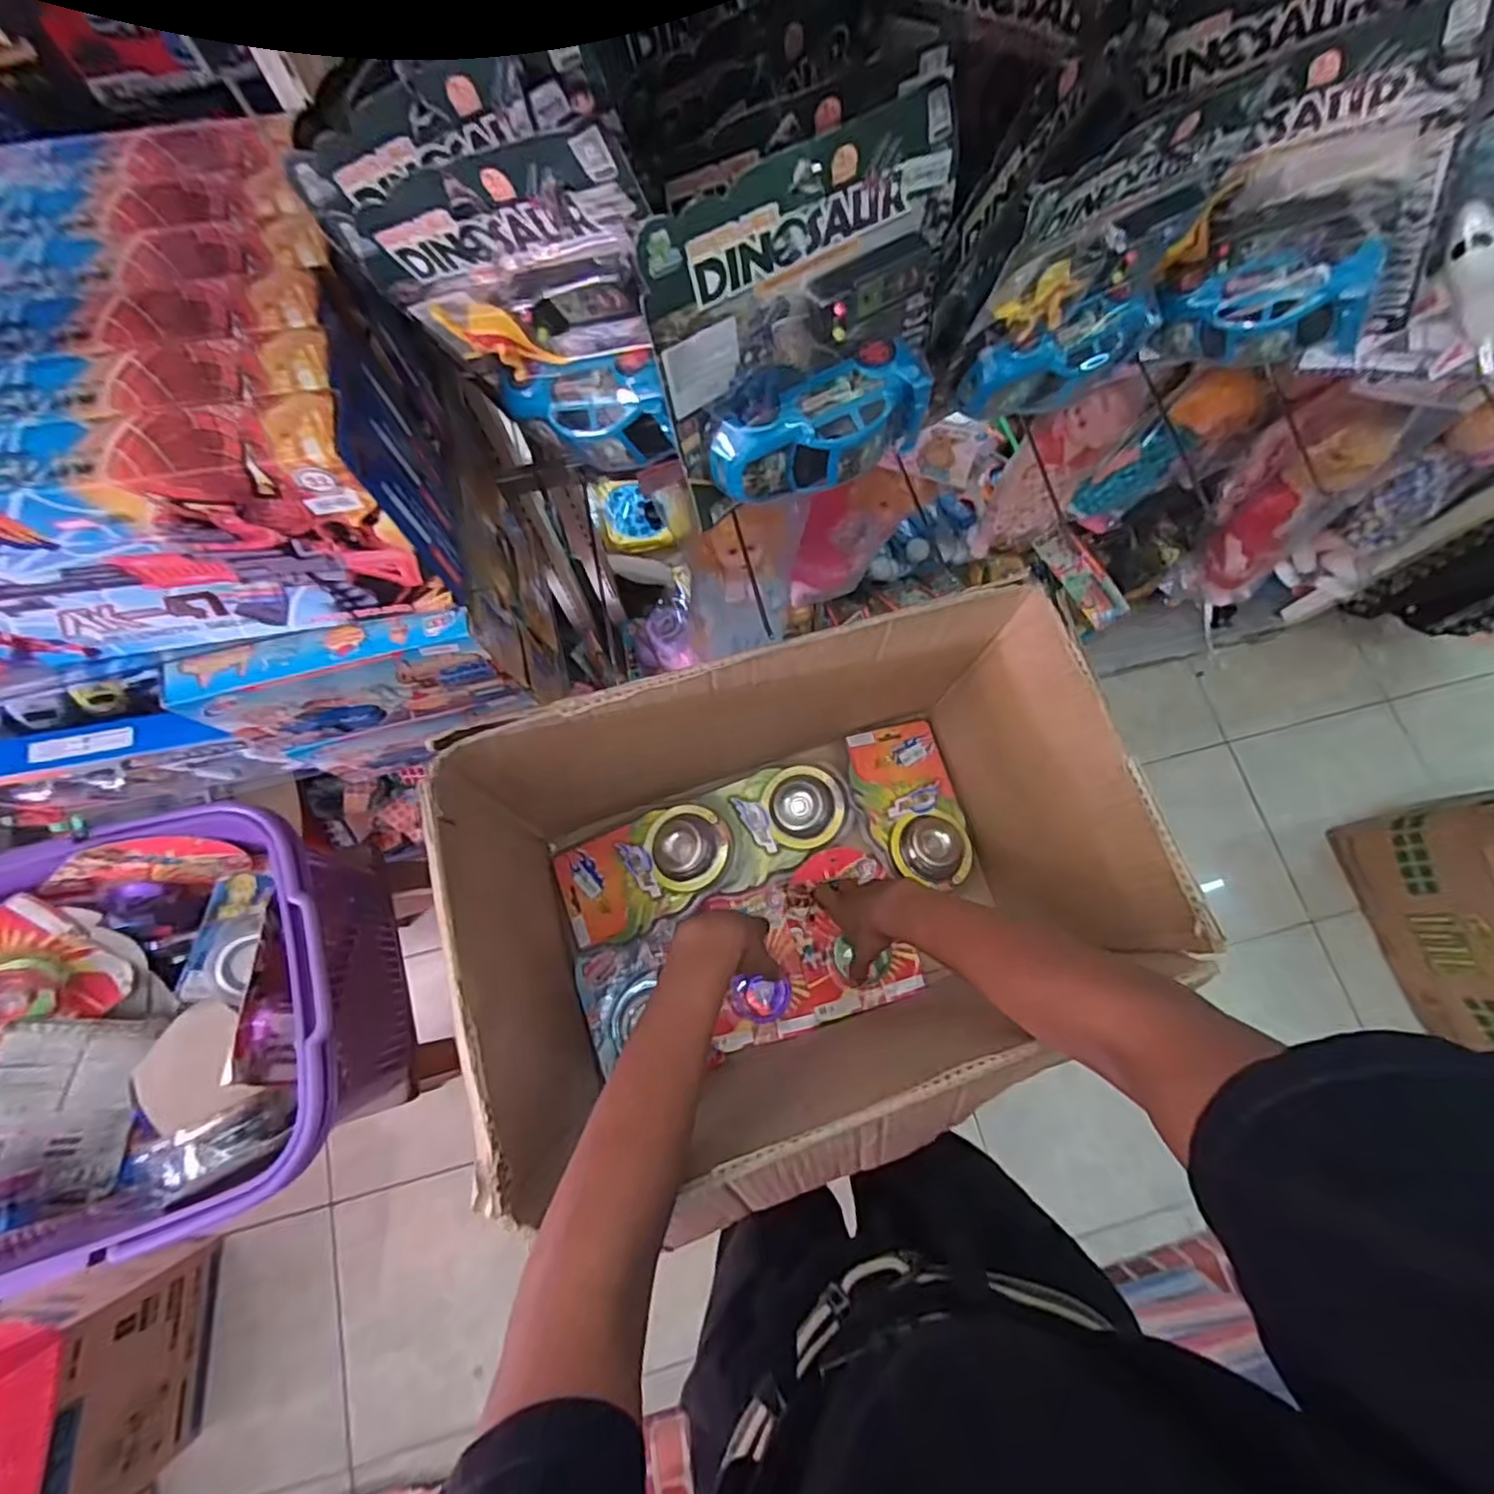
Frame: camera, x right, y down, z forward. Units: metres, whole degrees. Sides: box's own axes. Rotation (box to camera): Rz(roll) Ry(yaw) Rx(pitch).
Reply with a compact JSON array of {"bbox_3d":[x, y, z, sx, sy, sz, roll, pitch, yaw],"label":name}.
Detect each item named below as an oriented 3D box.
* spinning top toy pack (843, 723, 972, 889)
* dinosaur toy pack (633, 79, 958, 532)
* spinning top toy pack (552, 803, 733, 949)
[{"bbox_3d":[0.175,0.060,0.711,0.109,0.037,0.177,-14,76,-5],"label":"spinning top toy pack"},{"bbox_3d":[0.047,-0.247,0.417,0.192,0.178,0.087,-33,78,-9],"label":"dinosaur toy pack"},{"bbox_3d":[-0.105,0.128,0.689,0.181,0.051,0.106,-21,76,-7],"label":"spinning top toy pack"}]

